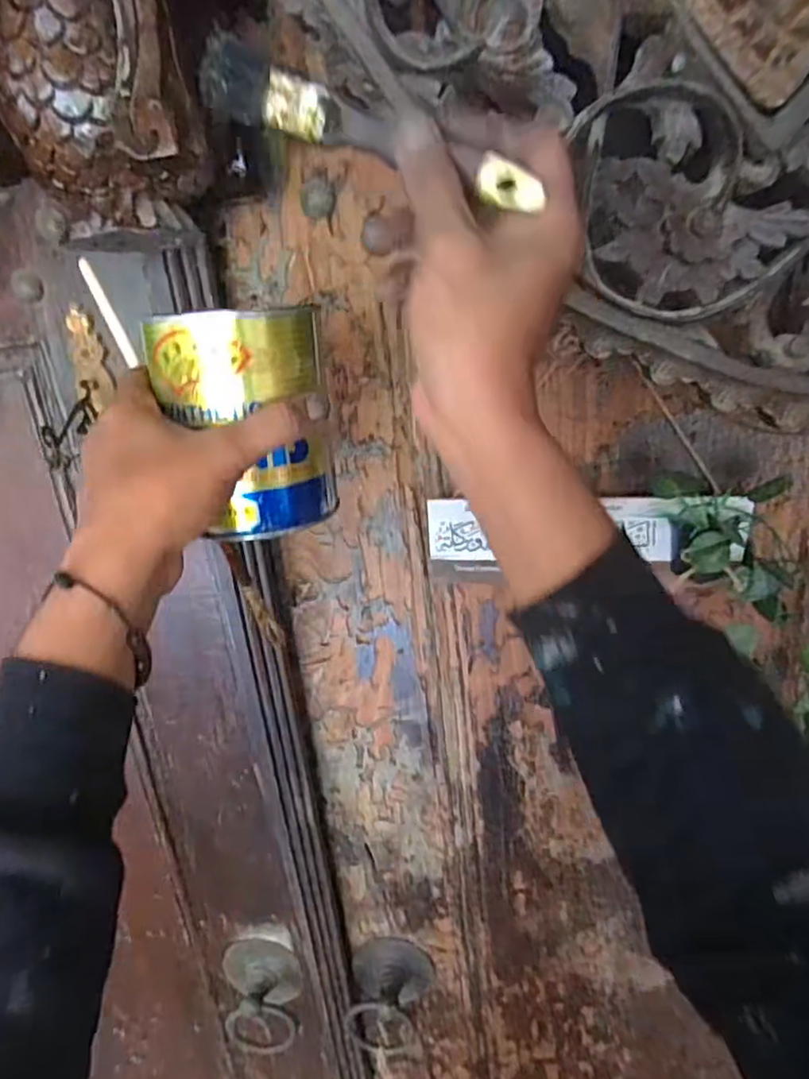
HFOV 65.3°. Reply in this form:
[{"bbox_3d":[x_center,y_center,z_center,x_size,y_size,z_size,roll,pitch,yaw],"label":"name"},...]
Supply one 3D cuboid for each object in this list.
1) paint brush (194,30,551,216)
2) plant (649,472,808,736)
[{"bbox_3d":[-0.020,-0.187,0.286,0.175,0.028,0.007,27,29,12],"label":"paint brush"},{"bbox_3d":[0.271,0.032,0.471,0.086,0.213,0.085,-28,-7,-47],"label":"plant"}]

